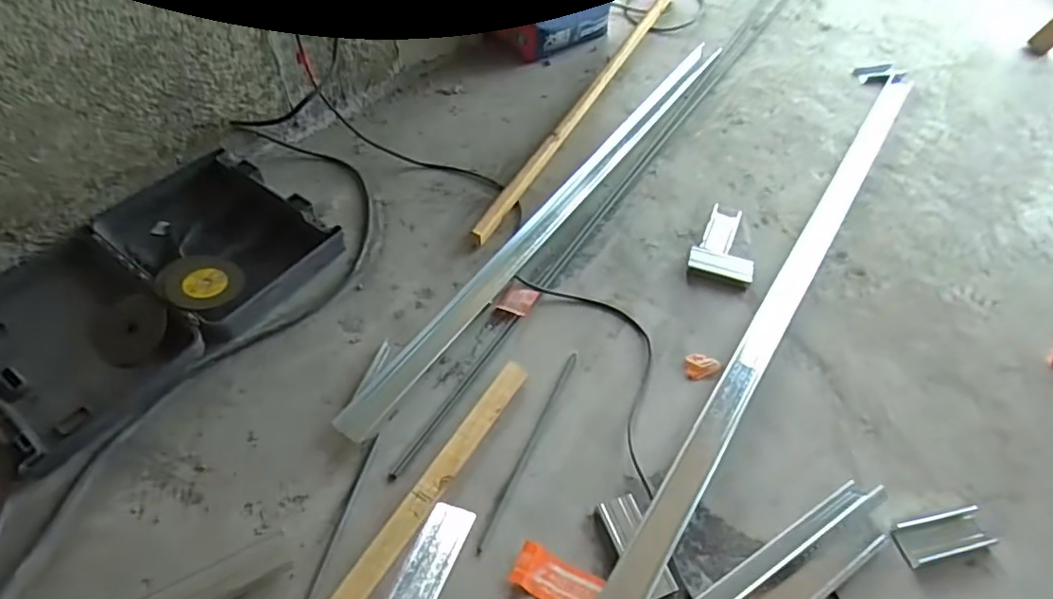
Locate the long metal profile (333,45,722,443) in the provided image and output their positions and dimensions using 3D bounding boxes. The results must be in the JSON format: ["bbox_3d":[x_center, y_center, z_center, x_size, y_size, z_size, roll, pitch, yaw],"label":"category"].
[{"bbox_3d":[0.080,-0.204,1.083,0.078,0.025,1.161,31,59,18],"label":"long metal profile"}]

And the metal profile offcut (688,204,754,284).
[{"bbox_3d":[0.350,-0.104,1.031,0.104,0.024,0.159,14,55,8],"label":"metal profile offcut"}]

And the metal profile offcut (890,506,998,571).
[{"bbox_3d":[0.536,0.303,0.745,0.131,0.021,0.053,-9,55,-9],"label":"metal profile offcut"}]

